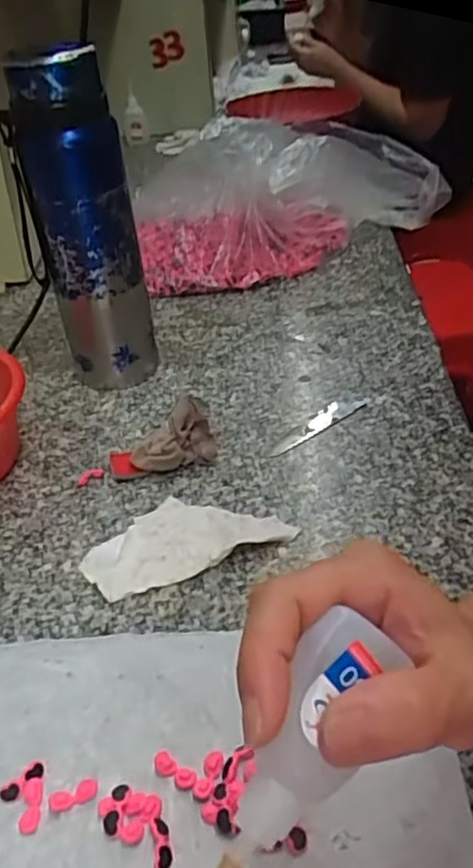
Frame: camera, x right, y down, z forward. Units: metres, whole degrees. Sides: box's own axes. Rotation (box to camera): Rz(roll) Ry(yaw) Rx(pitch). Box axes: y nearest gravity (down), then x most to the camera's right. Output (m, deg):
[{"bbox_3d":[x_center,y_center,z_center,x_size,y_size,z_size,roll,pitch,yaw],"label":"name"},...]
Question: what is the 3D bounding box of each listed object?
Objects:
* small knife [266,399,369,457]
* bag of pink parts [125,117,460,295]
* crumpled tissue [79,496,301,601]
[{"bbox_3d":[0.068,-0.010,0.558,0.104,0.004,0.020,-30,45,-27],"label":"small knife"},{"bbox_3d":[0.045,-0.301,0.825,0.369,0.126,0.218,-23,42,-21],"label":"bag of pink parts"},{"bbox_3d":[-0.038,0.069,0.466,0.136,0.011,0.071,-19,41,-17],"label":"crumpled tissue"}]

